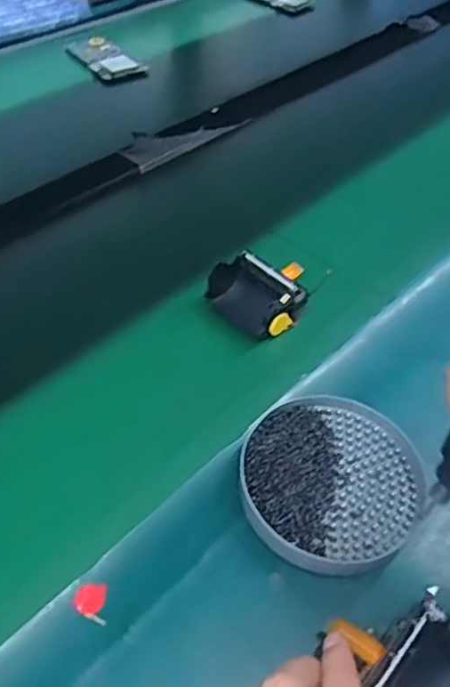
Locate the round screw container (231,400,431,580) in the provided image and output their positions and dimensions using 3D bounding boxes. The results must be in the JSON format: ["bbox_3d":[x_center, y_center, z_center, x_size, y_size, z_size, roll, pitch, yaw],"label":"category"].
[{"bbox_3d":[0.065,0.088,0.395,0.117,0.026,0.110,2,47,-2],"label":"round screw container"}]

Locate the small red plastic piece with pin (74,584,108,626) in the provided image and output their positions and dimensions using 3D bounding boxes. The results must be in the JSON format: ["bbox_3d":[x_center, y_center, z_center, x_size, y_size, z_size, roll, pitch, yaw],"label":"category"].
[{"bbox_3d":[-0.074,0.143,0.342,0.017,0.004,0.023,-1,47,-6],"label":"small red plastic piece with pin"}]

